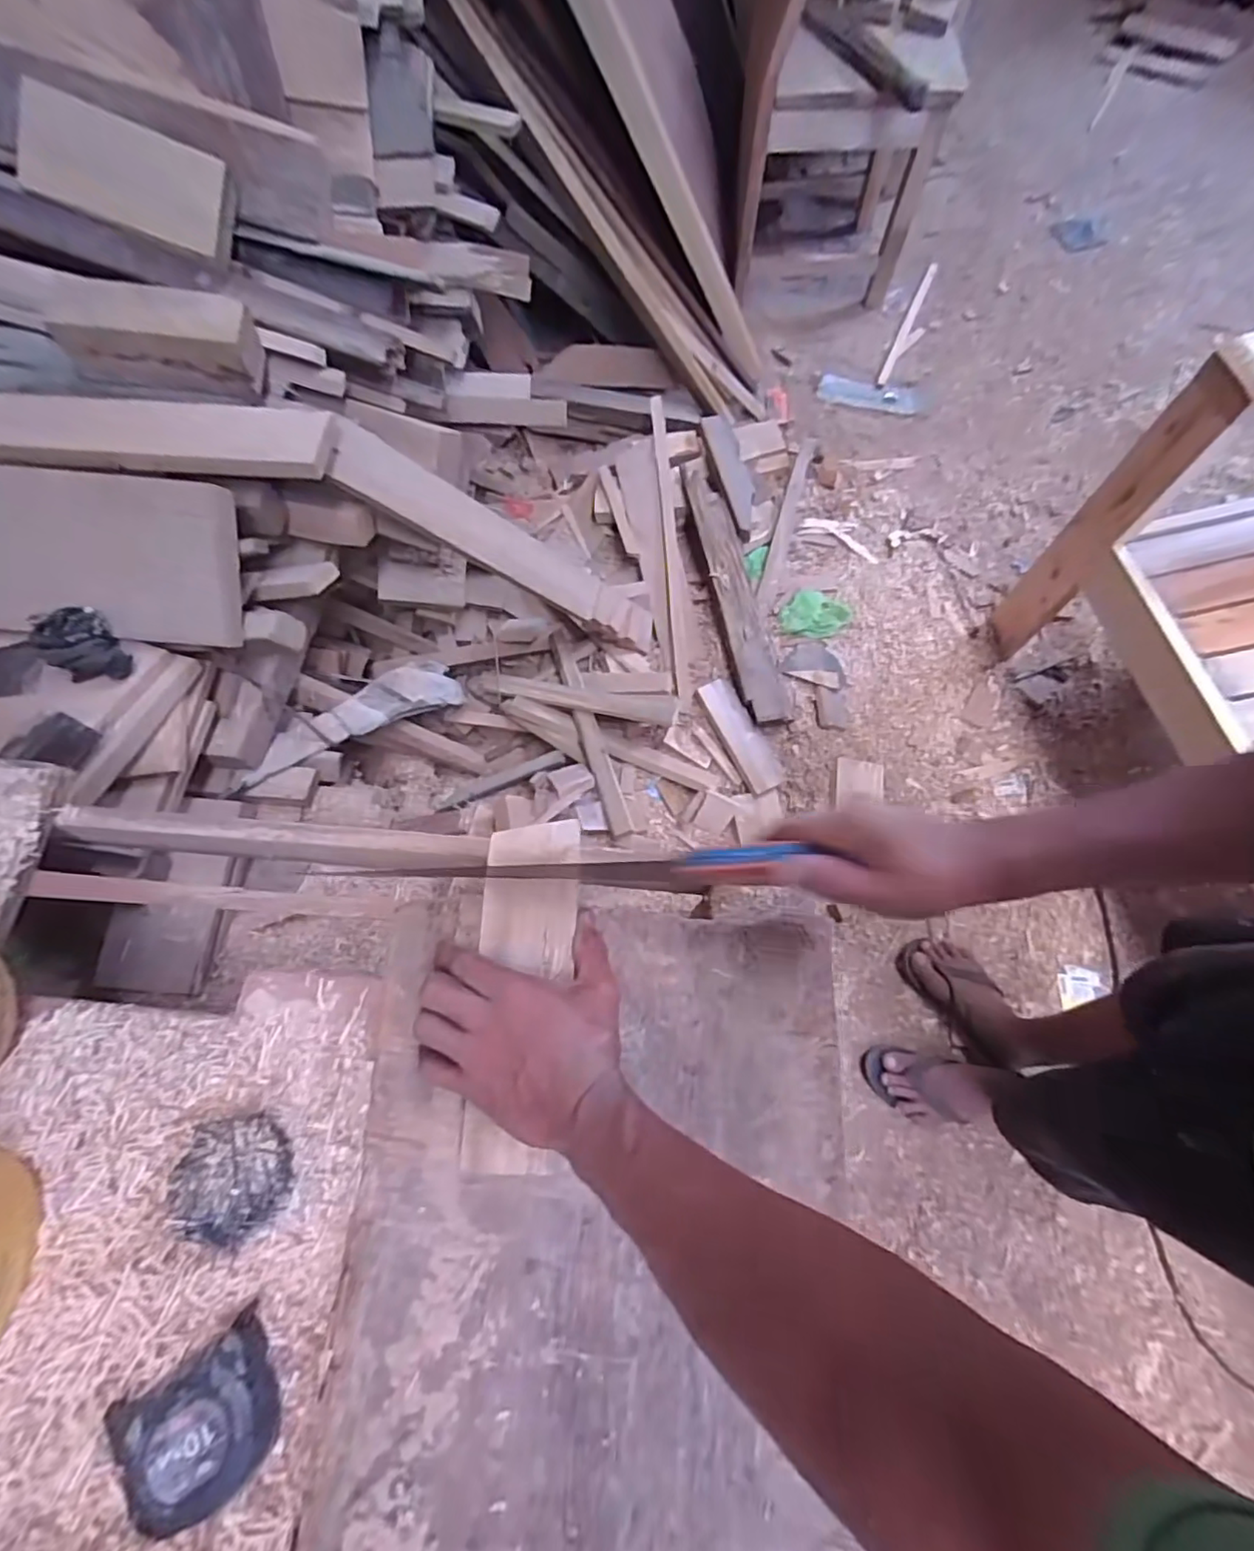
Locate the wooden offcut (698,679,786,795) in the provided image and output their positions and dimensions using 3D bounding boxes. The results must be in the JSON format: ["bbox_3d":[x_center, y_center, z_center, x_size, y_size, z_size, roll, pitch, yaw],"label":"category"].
[{"bbox_3d":[0.230,-0.082,1.192,0.074,0.033,0.241,-26,73,-9],"label":"wooden offcut"}]

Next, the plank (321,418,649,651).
[{"bbox_3d":[-0.180,-0.386,1.035,0.038,0.663,0.118,-22,67,35],"label":"plank"}]

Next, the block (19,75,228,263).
[{"bbox_3d":[-0.608,-0.739,0.722,0.220,0.030,0.101,11,115,-14],"label":"block"}]

